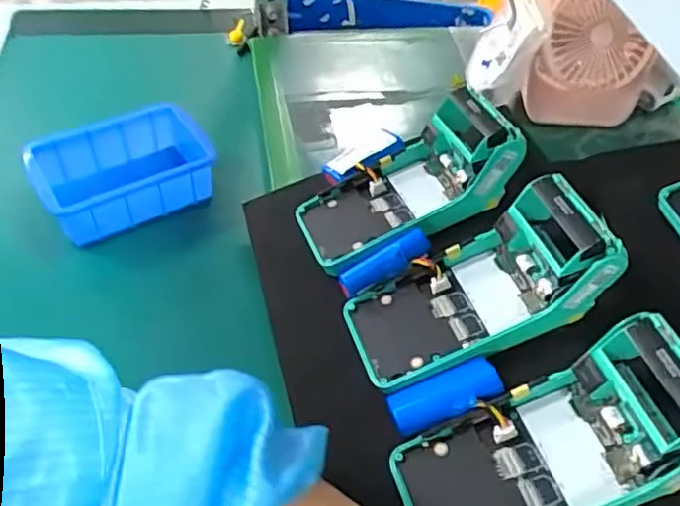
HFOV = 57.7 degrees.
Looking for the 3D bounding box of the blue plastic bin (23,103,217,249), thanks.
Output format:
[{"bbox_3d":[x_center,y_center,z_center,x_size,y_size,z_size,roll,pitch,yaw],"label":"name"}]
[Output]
[{"bbox_3d":[-0.188,-0.077,0.554,0.150,0.066,0.102,-27,60,-24],"label":"blue plastic bin"}]

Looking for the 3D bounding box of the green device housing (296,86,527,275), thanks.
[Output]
[{"bbox_3d":[0.049,-0.051,0.463,0.152,0.095,0.079,-19,57,-19],"label":"green device housing"}]

